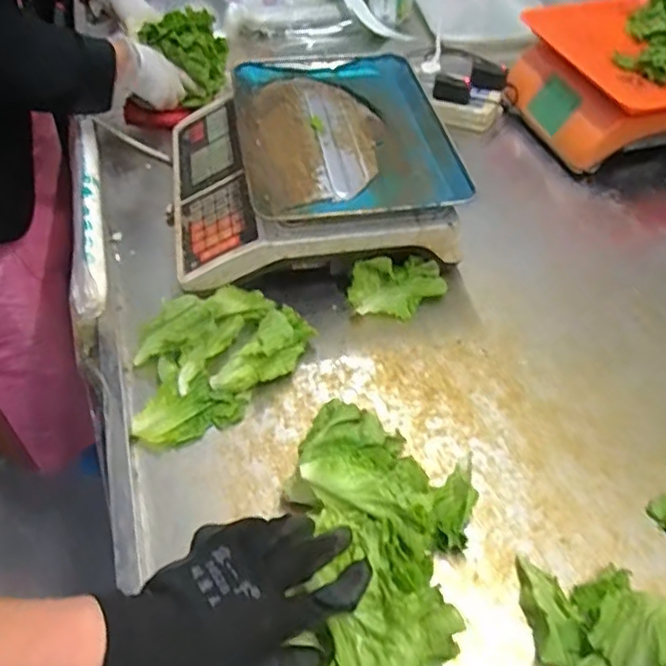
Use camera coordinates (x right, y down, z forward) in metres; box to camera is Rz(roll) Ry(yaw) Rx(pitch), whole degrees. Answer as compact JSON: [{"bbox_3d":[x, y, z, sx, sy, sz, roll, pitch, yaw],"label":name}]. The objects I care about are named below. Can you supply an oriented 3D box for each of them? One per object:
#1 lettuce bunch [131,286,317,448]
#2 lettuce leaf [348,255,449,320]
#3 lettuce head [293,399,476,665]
[{"bbox_3d":[-0.130,0.021,0.613,0.145,0.045,0.193,34,56,25],"label":"lettuce bunch"},{"bbox_3d":[0.075,-0.051,0.684,0.108,0.042,0.061,-8,50,-8],"label":"lettuce leaf"},{"bbox_3d":[0.043,0.154,0.470,0.139,0.077,0.243,3,49,2],"label":"lettuce head"}]

